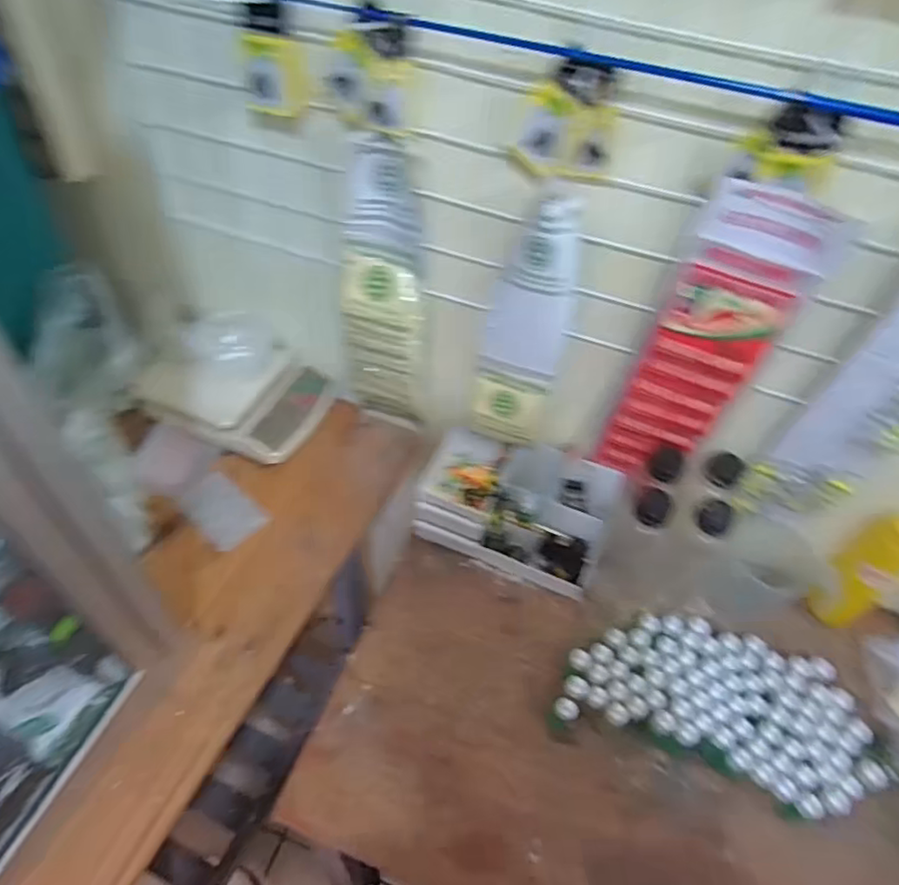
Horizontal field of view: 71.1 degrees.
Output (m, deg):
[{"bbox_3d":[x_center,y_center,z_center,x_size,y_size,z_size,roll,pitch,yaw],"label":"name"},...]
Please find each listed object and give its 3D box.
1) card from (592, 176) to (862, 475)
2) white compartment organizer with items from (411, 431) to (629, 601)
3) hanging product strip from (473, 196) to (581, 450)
[{"bbox_3d":[0.253,-0.080,0.635,0.108,0.361,0.024,24,52,13],"label":"card"},{"bbox_3d":[0.086,0.081,0.822,0.235,0.097,0.144,21,51,11],"label":"white compartment organizer with items"},{"bbox_3d":[0.081,-0.116,0.683,0.087,0.311,0.026,19,51,9],"label":"hanging product strip"}]

